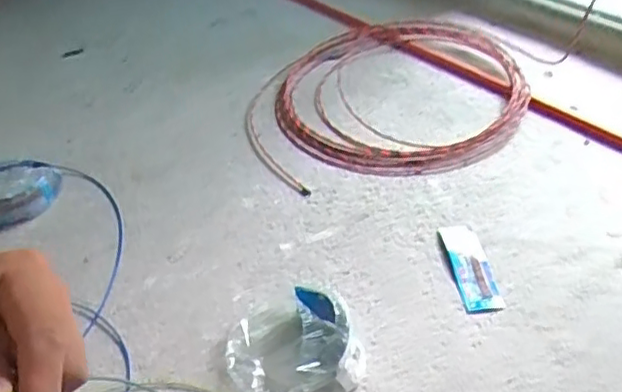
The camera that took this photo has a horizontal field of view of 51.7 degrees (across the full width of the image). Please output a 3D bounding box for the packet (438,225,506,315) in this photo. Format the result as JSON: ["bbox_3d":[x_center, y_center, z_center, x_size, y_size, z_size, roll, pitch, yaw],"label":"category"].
[{"bbox_3d":[0.268,0.117,1.082,0.063,0.008,0.200,-6,42,-2],"label":"packet"}]

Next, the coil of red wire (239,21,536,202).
[{"bbox_3d":[0.194,-0.234,1.432,0.678,0.080,0.501,-21,44,-18],"label":"coil of red wire"}]

